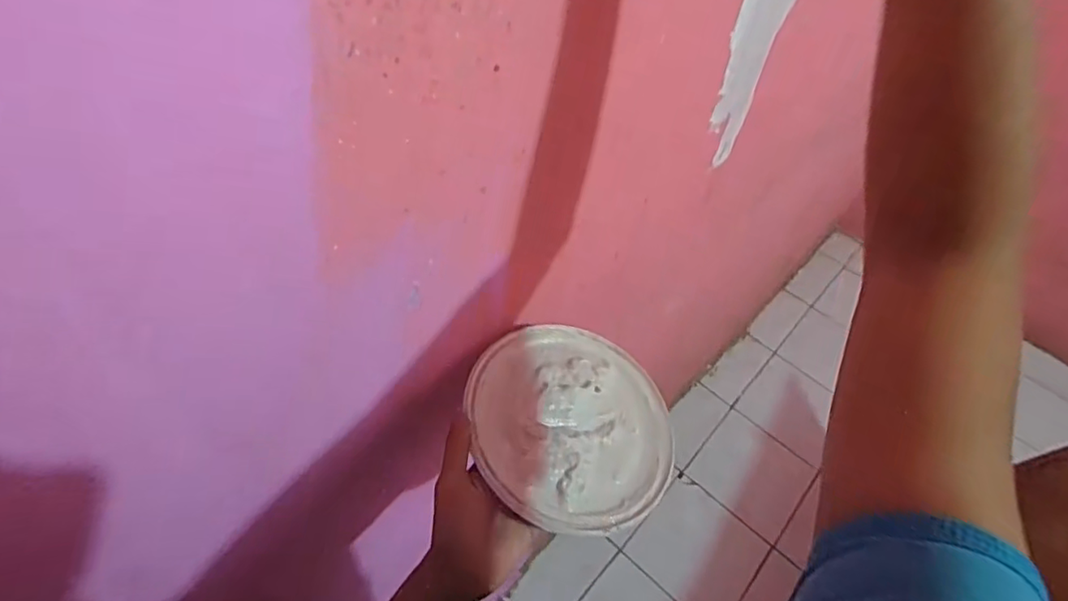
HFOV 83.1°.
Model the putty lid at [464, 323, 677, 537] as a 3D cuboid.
[{"bbox_3d":[0.031,0.098,0.490,0.172,0.011,0.167,12,53,-16],"label":"putty lid"}]

